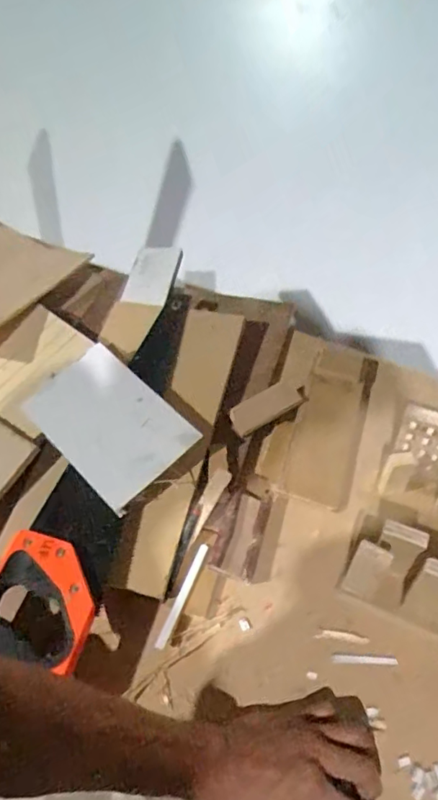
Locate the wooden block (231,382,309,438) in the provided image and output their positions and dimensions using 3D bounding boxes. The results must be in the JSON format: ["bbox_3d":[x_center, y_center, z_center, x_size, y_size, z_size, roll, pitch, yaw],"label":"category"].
[{"bbox_3d":[0.058,0.009,0.640,0.096,0.011,0.038,-26,57,-13],"label":"wooden block"}]

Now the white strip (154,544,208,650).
[{"bbox_3d":[-0.037,0.196,0.533,0.010,0.008,0.106,19,59,18],"label":"white strip"}]

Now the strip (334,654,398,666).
[{"bbox_3d":[0.138,0.246,0.500,0.057,0.004,0.008,-3,56,10],"label":"strip"}]

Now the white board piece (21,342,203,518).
[{"bbox_3d":[-0.126,0.025,0.600,0.174,0.009,0.122,41,76,20],"label":"white board piece"}]

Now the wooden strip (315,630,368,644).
[{"bbox_3d":[0.119,0.228,0.510,0.048,0.004,0.009,5,56,9],"label":"wooden strip"}]

